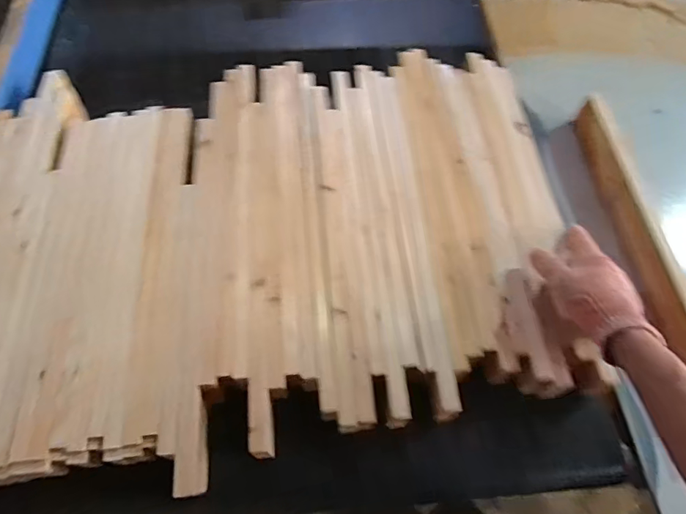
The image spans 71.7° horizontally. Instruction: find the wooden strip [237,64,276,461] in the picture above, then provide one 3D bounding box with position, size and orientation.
[{"bbox_3d":[-0.118,-0.042,0.625,0.027,0.035,0.562,-6,62,-4],"label":"wooden strip"}]

